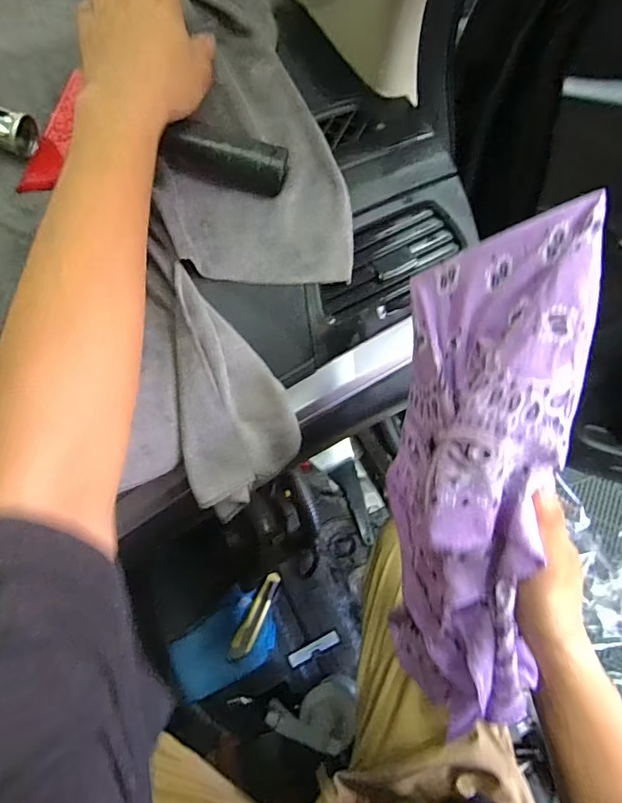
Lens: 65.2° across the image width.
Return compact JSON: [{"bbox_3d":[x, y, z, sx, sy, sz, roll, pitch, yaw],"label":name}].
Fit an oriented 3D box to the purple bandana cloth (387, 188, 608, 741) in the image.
[{"bbox_3d":[0.107,0.049,0.328,0.094,0.090,0.334,8,97,7],"label":"purple bandana cloth"}]

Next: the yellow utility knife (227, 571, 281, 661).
[{"bbox_3d":[-0.100,0.391,0.889,0.034,0.019,0.159,21,53,13],"label":"yellow utility knife"}]

